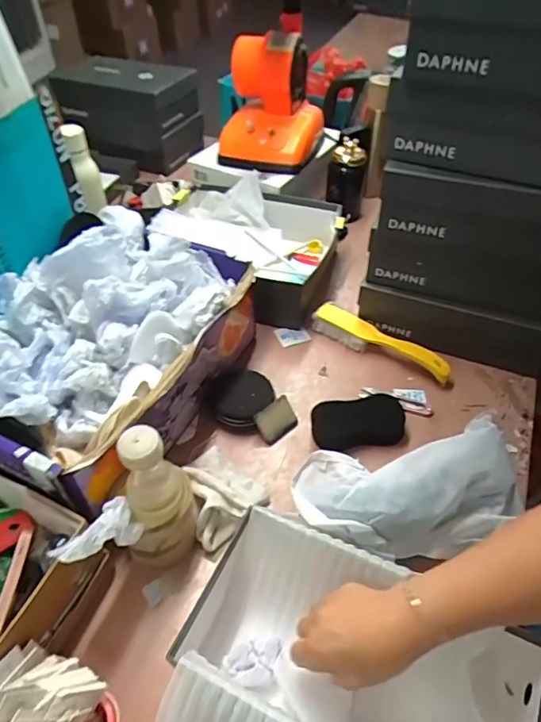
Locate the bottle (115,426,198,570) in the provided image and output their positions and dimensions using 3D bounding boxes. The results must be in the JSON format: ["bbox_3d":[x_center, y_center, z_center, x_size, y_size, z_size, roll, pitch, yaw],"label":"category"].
[{"bbox_3d":[-0.120,0.139,0.538,0.078,0.182,0.077,-10,47,-9],"label":"bottle"}]

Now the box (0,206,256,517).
[{"bbox_3d":[-0.229,-0.026,0.679,0.298,0.209,0.389,20,50,19],"label":"box"}]

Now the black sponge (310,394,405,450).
[{"bbox_3d":[0.122,0.082,0.698,0.130,0.026,0.065,-7,46,-6],"label":"black sponge"}]

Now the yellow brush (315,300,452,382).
[{"bbox_3d":[0.168,-0.029,0.794,0.227,0.046,0.041,30,53,26],"label":"yellow brush"}]

